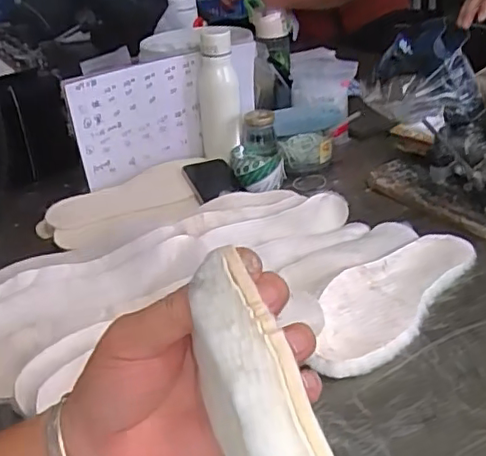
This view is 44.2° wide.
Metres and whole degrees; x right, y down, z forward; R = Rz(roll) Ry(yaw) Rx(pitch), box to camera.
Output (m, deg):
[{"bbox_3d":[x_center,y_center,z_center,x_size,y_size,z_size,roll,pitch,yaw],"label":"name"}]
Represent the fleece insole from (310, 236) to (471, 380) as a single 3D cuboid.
[{"bbox_3d":[0.168,0.068,0.672,0.098,0.019,0.285,29,43,26],"label":"fleece insole"}]

